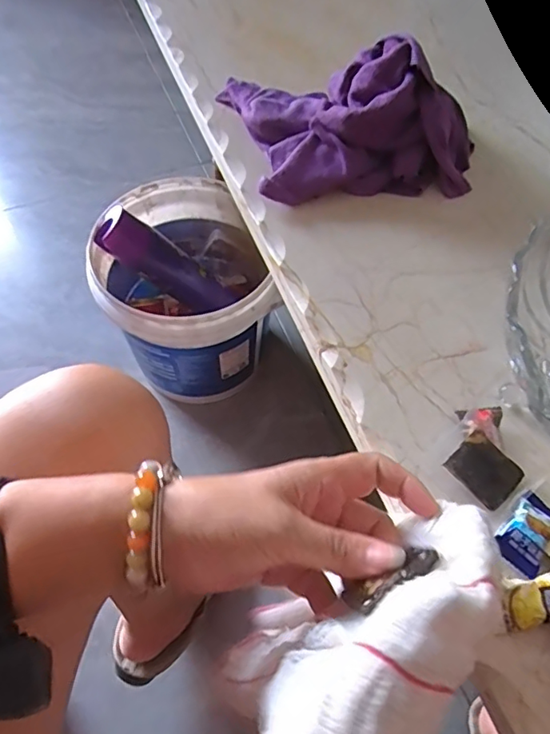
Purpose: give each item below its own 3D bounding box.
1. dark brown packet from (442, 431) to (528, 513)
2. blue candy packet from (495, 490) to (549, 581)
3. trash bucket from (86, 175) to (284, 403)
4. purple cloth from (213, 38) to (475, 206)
[{"bbox_3d":[0.133,0.065,0.334,0.033,0.004,0.041,-43,83,-10],"label":"dark brown packet"},{"bbox_3d":[0.155,0.098,0.315,0.028,0.007,0.048,39,65,18],"label":"blue candy packet"},{"bbox_3d":[-0.138,-0.101,0.818,0.231,0.272,0.252,1,60,-2],"label":"trash bucket"},{"bbox_3d":[0.068,-0.234,0.471,0.217,0.077,0.159,-3,60,-5],"label":"purple cloth"}]

